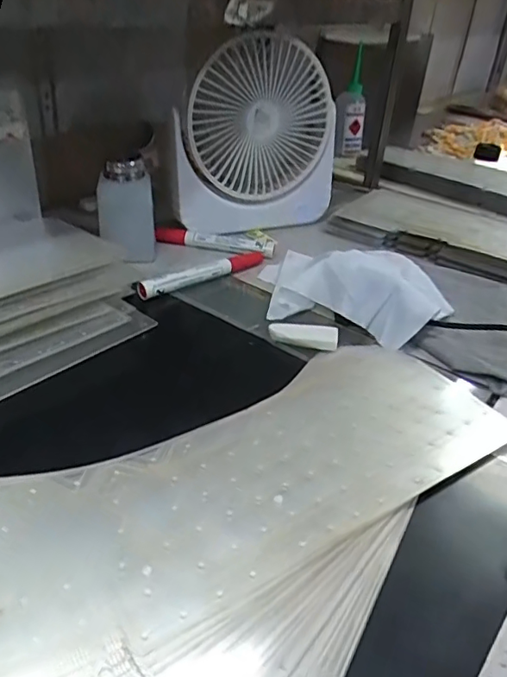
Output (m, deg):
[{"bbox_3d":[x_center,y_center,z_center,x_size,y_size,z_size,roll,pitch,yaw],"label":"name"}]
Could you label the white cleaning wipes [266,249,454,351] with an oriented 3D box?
[{"bbox_3d":[0.097,-0.053,0.484,0.152,0.044,0.122,11,33,9],"label":"white cleaning wipes"}]

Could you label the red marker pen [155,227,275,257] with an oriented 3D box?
[{"bbox_3d":[-0.041,-0.106,0.579,0.127,0.017,0.022,11,33,9],"label":"red marker pen"}]

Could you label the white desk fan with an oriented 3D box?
[{"bbox_3d":[-0.001,-0.213,0.585,0.167,0.191,0.063,-10,36,-23],"label":"white desk fan"}]

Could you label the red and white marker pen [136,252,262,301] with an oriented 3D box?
[{"bbox_3d":[-0.046,-0.066,0.524,0.020,0.015,0.140,31,41,34],"label":"red and white marker pen"}]

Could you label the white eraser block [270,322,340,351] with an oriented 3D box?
[{"bbox_3d":[0.040,-0.004,0.439,0.055,0.009,0.021,10,33,7],"label":"white eraser block"}]

